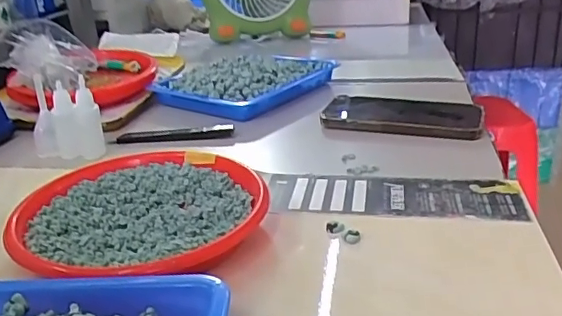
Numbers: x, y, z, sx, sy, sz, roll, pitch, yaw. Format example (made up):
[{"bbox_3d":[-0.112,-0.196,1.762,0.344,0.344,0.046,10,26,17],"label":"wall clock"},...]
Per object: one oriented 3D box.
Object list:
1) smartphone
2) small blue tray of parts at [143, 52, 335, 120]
[{"bbox_3d":[0.129,-0.046,0.594,0.161,0.014,0.084,6,27,18],"label":"smartphone"},{"bbox_3d":[-0.039,-0.103,0.713,0.163,0.051,0.211,14,26,37],"label":"small blue tray of parts"}]

